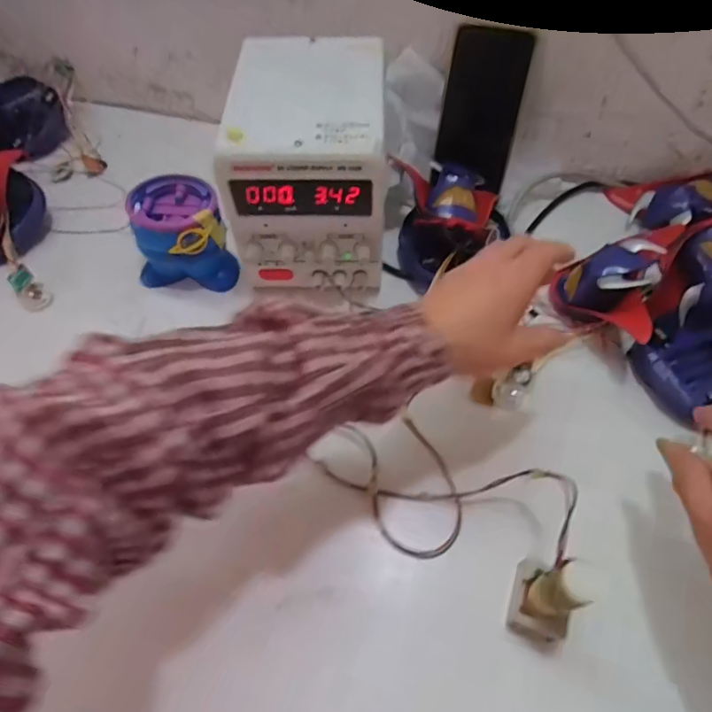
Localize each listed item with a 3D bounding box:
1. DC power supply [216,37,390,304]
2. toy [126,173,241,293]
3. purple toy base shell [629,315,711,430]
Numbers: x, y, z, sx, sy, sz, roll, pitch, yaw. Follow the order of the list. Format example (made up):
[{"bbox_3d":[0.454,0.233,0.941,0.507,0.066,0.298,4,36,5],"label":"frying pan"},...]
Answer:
[{"bbox_3d":[-0.038,-0.168,0.466,0.126,0.148,0.178,1,57,3],"label":"DC power supply"},{"bbox_3d":[-0.168,-0.111,0.484,0.086,0.083,0.079,-1,57,2],"label":"toy"},{"bbox_3d":[0.295,0.008,0.423,0.109,0.026,0.084,-10,58,-4],"label":"purple toy base shell"}]

